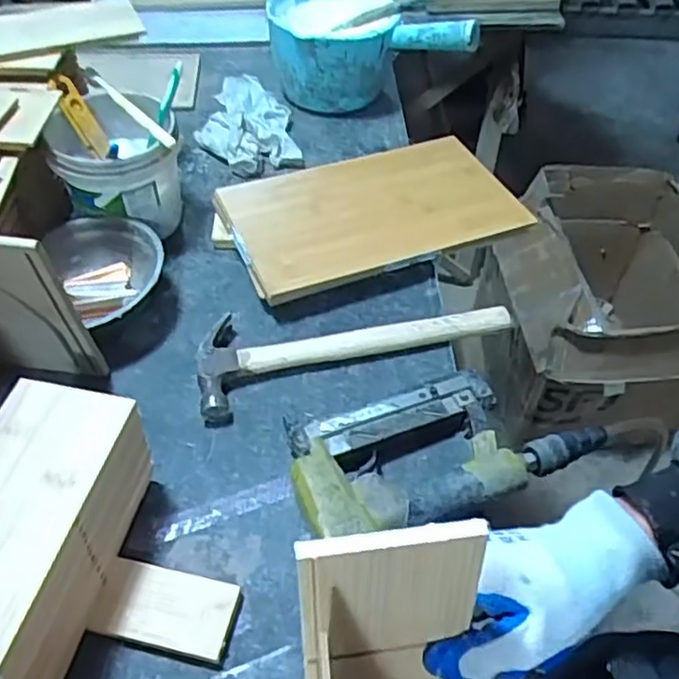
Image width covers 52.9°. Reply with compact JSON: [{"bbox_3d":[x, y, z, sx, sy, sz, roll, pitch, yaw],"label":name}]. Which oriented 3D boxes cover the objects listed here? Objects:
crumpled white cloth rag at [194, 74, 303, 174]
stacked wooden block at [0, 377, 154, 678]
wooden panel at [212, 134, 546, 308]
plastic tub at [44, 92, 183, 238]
[{"bbox_3d":[-0.121,-0.291,0.865,0.118,0.038,0.216,-7,49,-9],"label":"crumpled white cloth rag"},{"bbox_3d":[-0.204,0.132,0.451,0.094,0.088,0.191,11,49,7],"label":"stacked wooden block"},{"bbox_3d":[0.034,-0.143,0.736,0.296,0.020,0.173,-18,53,-16],"label":"wooden panel"},{"bbox_3d":[-0.222,-0.176,0.717,0.121,0.119,0.119,1,48,-2],"label":"plastic tub"}]

